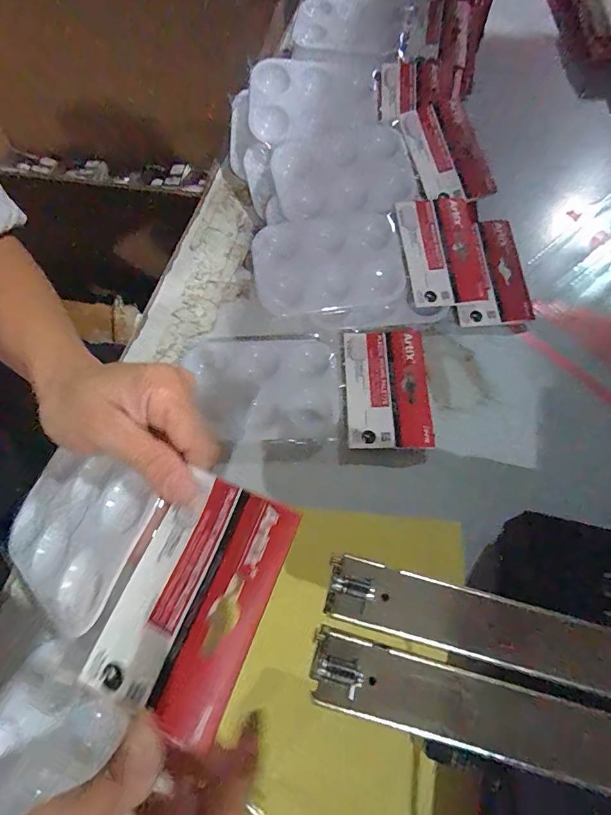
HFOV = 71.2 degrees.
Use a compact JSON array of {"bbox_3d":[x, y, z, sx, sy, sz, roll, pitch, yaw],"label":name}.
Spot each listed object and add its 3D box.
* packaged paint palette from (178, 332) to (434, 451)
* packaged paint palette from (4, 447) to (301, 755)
[{"bbox_3d":[0.001,-0.015,0.337,0.184,0.011,0.099,0,65,1],"label":"packaged paint palette"},{"bbox_3d":[-0.099,0.074,0.214,0.181,0.016,0.093,7,67,30],"label":"packaged paint palette"}]

